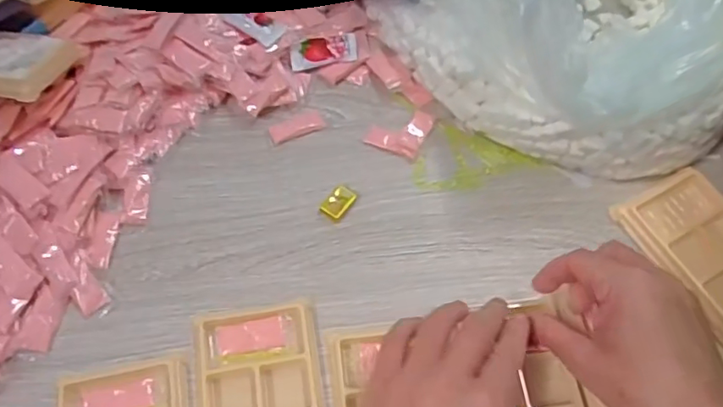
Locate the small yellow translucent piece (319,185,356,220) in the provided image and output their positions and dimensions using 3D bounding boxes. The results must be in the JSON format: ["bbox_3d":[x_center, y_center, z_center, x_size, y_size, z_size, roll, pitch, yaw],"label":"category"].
[{"bbox_3d":[-0.017,0.000,0.418,0.017,0.005,0.027,31,65,14],"label":"small yellow translucent piece"}]

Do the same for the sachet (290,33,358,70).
[{"bbox_3d":[-0.032,-0.128,0.478,0.056,0.004,0.025,-12,85,-5],"label":"sachet"}]

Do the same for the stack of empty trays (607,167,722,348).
[{"bbox_3d":[0.252,0.039,0.402,0.076,0.015,0.134,-24,65,-14],"label":"stack of empty trays"}]

